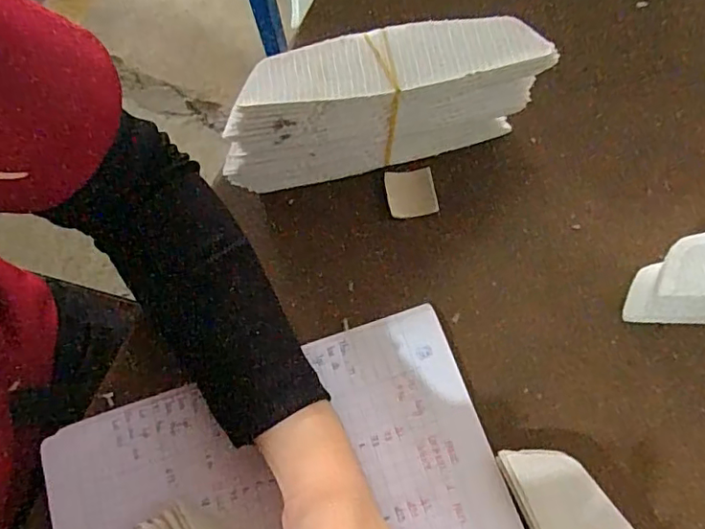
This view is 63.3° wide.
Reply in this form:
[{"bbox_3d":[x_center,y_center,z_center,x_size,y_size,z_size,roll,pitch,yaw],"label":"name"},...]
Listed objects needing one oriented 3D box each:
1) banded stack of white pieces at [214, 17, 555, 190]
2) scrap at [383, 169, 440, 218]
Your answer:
[{"bbox_3d":[0.011,-0.103,0.373,0.199,0.094,0.051,-12,68,-3],"label":"banded stack of white pieces"},{"bbox_3d":[0.041,-0.050,0.403,0.033,0.009,0.034,-11,68,-2],"label":"scrap"}]

